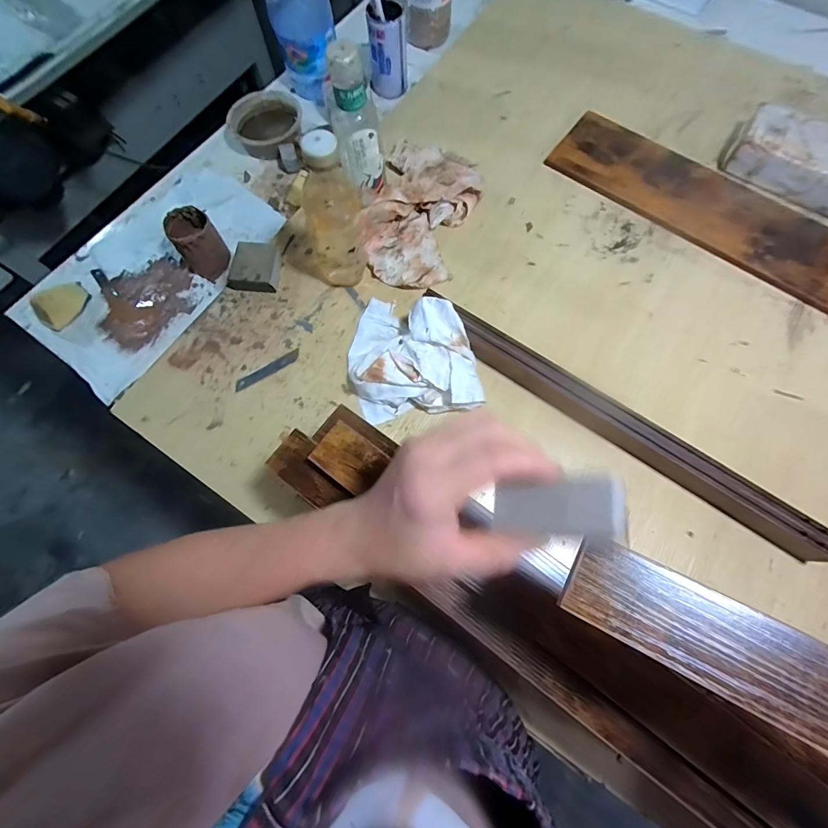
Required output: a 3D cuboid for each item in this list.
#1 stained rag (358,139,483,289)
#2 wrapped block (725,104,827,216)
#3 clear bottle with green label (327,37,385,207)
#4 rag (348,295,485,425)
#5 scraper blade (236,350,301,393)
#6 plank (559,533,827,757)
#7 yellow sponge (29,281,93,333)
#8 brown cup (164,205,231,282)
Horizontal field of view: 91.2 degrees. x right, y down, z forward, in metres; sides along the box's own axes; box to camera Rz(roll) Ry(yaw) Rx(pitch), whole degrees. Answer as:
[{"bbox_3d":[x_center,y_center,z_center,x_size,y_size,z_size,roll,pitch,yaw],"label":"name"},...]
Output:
[{"bbox_3d":[0.013,-0.312,0.625,0.160,0.048,0.250,13,73,5],"label":"stained rag"},{"bbox_3d":[0.610,-0.393,0.628,0.216,0.060,0.109,28,75,10],"label":"wrapped block"},{"bbox_3d":[-0.078,-0.392,0.555,0.065,0.178,0.058,-5,72,-1],"label":"clear bottle with green label"},{"bbox_3d":[-0.007,-0.089,0.543,0.167,0.065,0.181,-8,72,-2],"label":"rag"},{"bbox_3d":[-0.205,-0.061,0.570,0.098,0.004,0.014,-30,81,-8],"label":"scraper blade"},{"bbox_3d":[0.315,0.187,0.139,0.524,0.009,0.045,24,74,19],"label":"plank"},{"bbox_3d":[-0.521,-0.164,0.598,0.043,0.040,0.075,38,77,12],"label":"yellow sponge"},{"bbox_3d":[-0.321,-0.251,0.602,0.067,0.074,0.065,0,72,1],"label":"brown cup"}]

